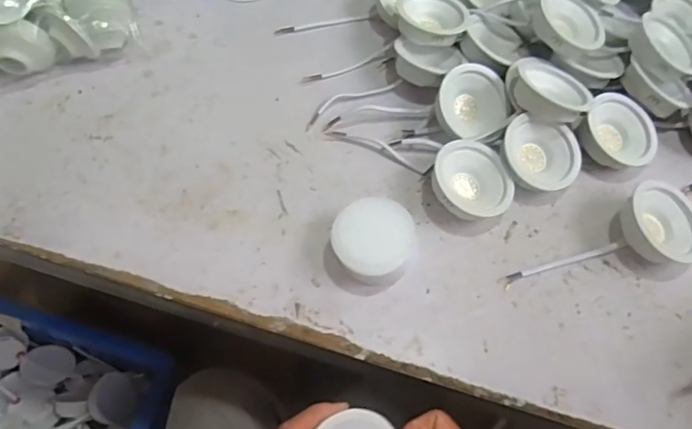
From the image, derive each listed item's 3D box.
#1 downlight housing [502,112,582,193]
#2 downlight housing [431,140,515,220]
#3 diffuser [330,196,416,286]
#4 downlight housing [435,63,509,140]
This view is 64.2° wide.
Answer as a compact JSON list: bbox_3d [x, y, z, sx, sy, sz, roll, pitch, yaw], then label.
[{"bbox_3d":[0.171,-0.050,0.490,0.069,0.026,0.069,11,74,-6],"label":"downlight housing"},{"bbox_3d":[0.106,-0.029,0.473,0.068,0.022,0.068,2,81,-14],"label":"downlight housing"},{"bbox_3d":[0.022,0.023,0.444,0.065,0.037,0.062,0,62,-1],"label":"diffuser"},{"bbox_3d":[0.115,-0.102,0.504,0.067,0.029,0.067,1,86,-13],"label":"downlight housing"}]

